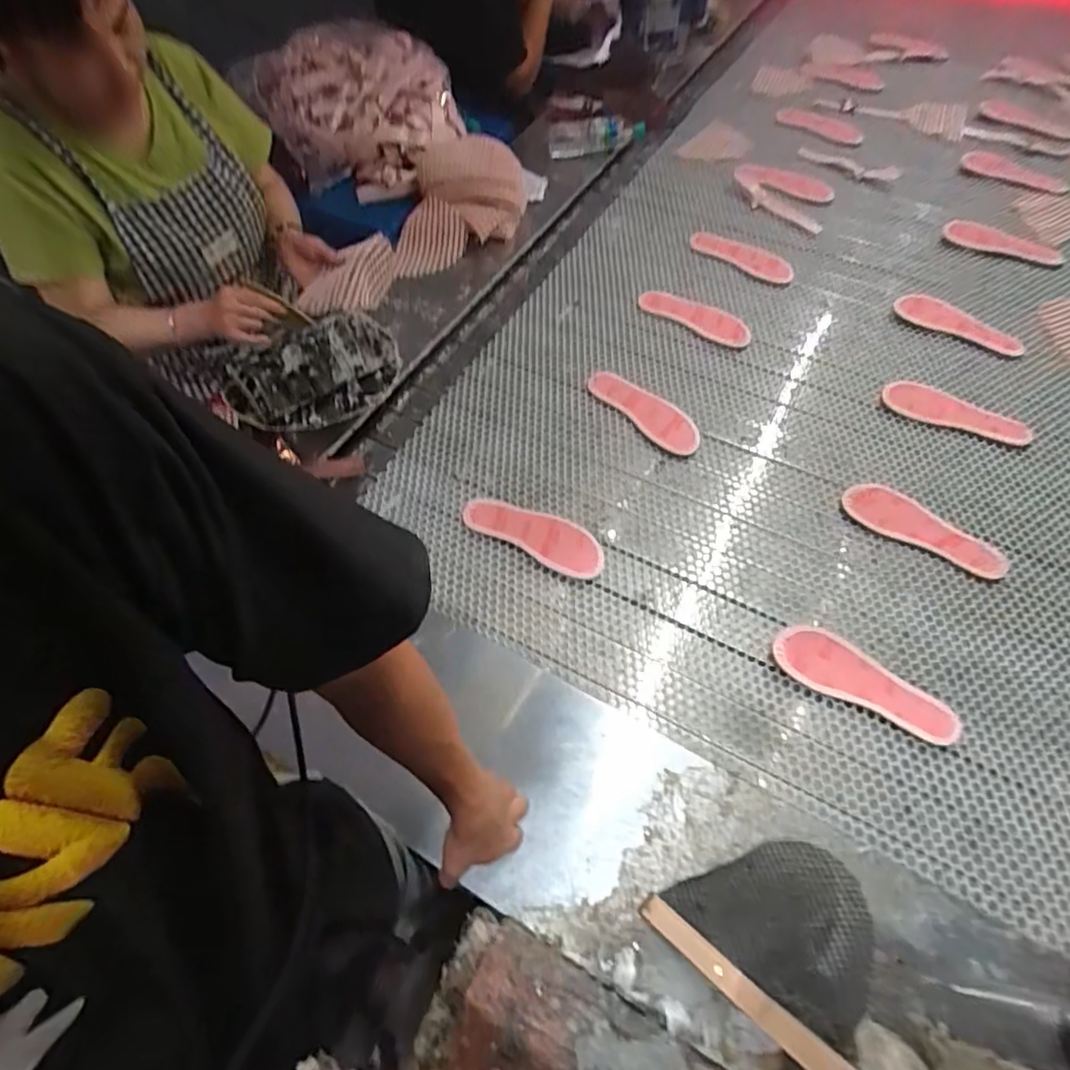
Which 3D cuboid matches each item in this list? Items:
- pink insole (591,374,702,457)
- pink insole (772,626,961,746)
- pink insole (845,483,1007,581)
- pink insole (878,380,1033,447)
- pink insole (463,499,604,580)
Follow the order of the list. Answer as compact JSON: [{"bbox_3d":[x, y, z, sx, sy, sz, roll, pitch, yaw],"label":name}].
[{"bbox_3d":[0.190,-0.218,1.010,0.083,0.011,0.224,-36,63,-21],"label":"pink insole"},{"bbox_3d":[0.427,0.185,0.756,0.226,0.021,0.085,25,61,12],"label":"pink insole"},{"bbox_3d":[0.573,-0.008,0.866,0.224,0.012,0.079,32,67,20],"label":"pink insole"},{"bbox_3d":[0.701,-0.204,0.974,0.225,0.019,0.072,16,62,12],"label":"pink insole"},{"bbox_3d":[0.000,-0.003,0.895,0.230,0.018,0.083,25,64,17],"label":"pink insole"}]

